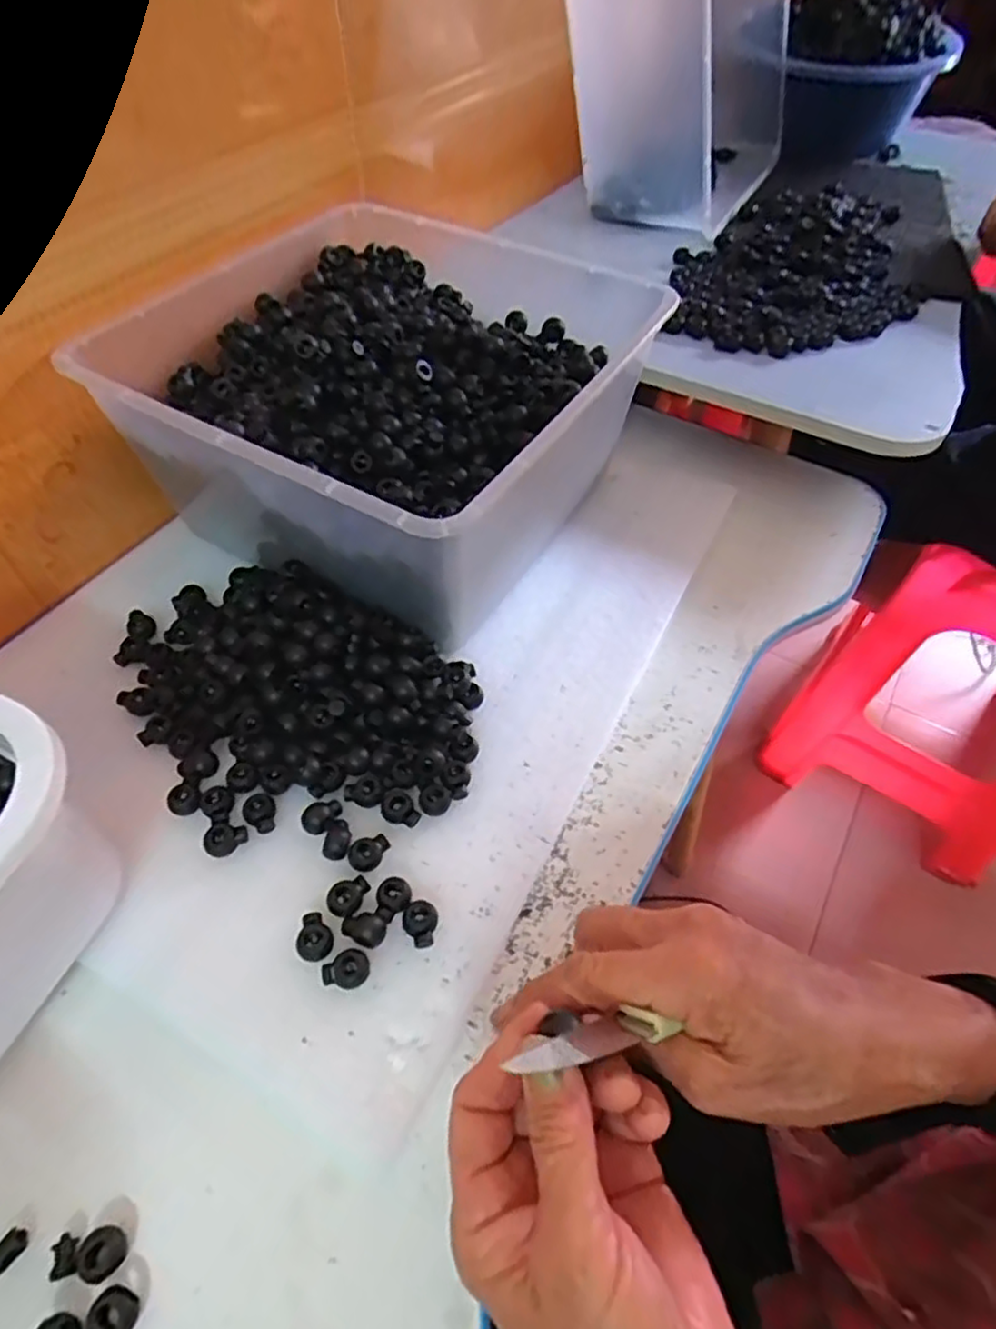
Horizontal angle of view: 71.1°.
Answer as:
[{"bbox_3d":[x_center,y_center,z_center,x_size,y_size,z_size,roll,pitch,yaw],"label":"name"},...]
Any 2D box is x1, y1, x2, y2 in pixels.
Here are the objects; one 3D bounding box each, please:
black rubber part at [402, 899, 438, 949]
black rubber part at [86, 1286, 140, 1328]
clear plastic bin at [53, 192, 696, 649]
[{"bbox_3d":[-0.039,0.131,0.354,0.017,0.011,0.023,-12,54,-10],"label":"black rubber part"},{"bbox_3d":[-0.151,0.255,0.273,0.017,0.005,0.016,1,53,-1],"label":"black rubber part"},{"bbox_3d":[-0.067,-0.180,0.509,0.290,0.143,0.311,27,57,18],"label":"clear plastic bin"}]

